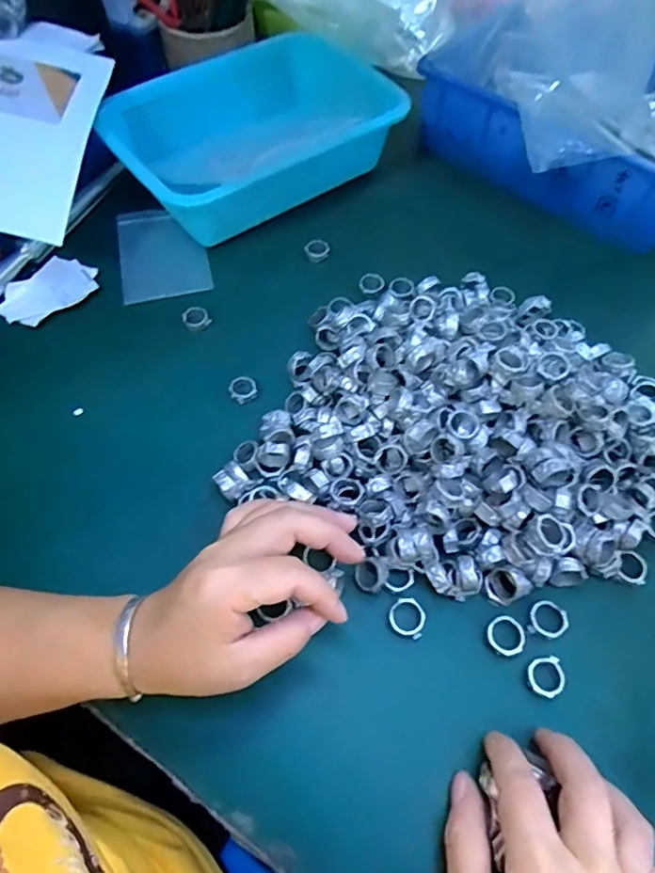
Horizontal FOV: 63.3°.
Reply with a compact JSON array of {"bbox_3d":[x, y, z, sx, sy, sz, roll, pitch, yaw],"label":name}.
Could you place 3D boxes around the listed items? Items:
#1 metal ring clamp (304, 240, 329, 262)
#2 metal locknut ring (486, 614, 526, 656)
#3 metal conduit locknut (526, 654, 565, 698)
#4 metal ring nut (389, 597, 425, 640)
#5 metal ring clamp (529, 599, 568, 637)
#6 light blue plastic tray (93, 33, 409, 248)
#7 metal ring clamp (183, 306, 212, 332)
[{"bbox_3d":[-0.010,-0.173,0.492,0.023,0.012,0.023,-5,59,-2],"label":"metal ring clamp"},{"bbox_3d":[0.109,0.121,0.323,0.021,0.004,0.023,-1,59,1],"label":"metal locknut ring"},{"bbox_3d":[0.127,0.140,0.310,0.021,0.004,0.021,-1,59,1],"label":"metal conduit locknut"},{"bbox_3d":[0.049,0.112,0.329,0.022,0.005,0.023,-1,59,1],"label":"metal ring nut"},{"bbox_3d":[0.137,0.112,0.327,0.021,0.004,0.021,-1,59,1],"label":"metal ring clamp"},{"bbox_3d":[-0.080,-0.292,0.525,0.248,0.078,0.190,-32,64,-16],"label":"light blue plastic tray"},{"bbox_3d":[-0.113,-0.102,0.453,0.021,0.011,0.023,-1,59,1],"label":"metal ring clamp"}]

